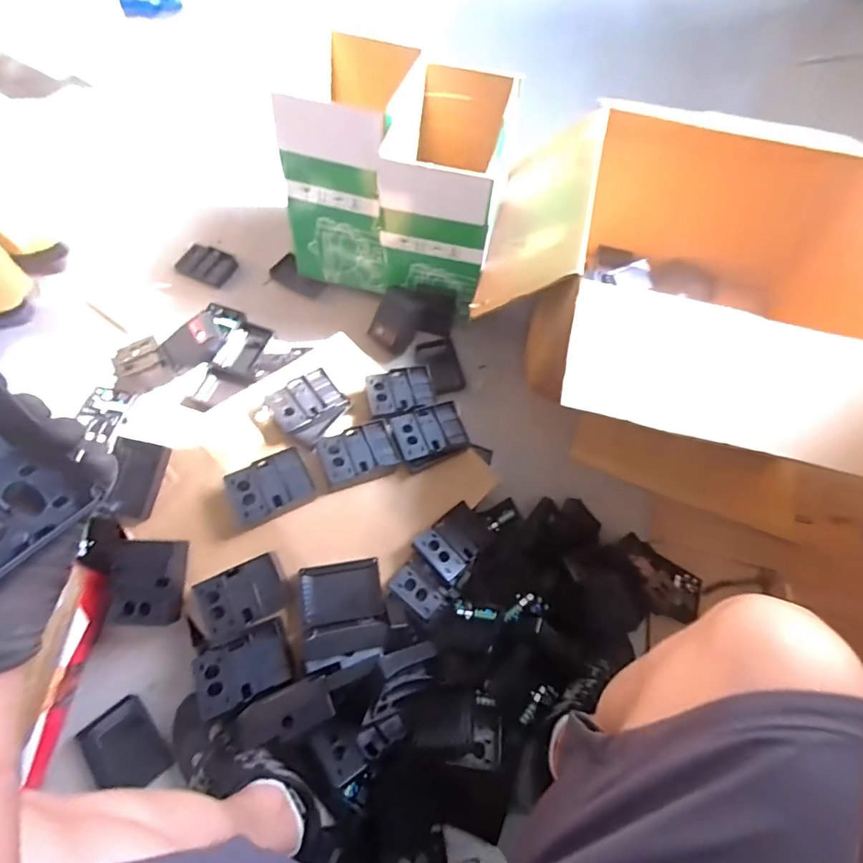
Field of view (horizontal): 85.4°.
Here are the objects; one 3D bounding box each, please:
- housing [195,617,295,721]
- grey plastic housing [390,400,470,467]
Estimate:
[{"bbox_3d":[-0.277,0.353,0.693,0.130,0.038,0.091,-13,59,-25],"label":"housing"},{"bbox_3d":[-0.002,0.003,0.857,0.128,0.031,0.090,-19,65,-14],"label":"grey plastic housing"}]

